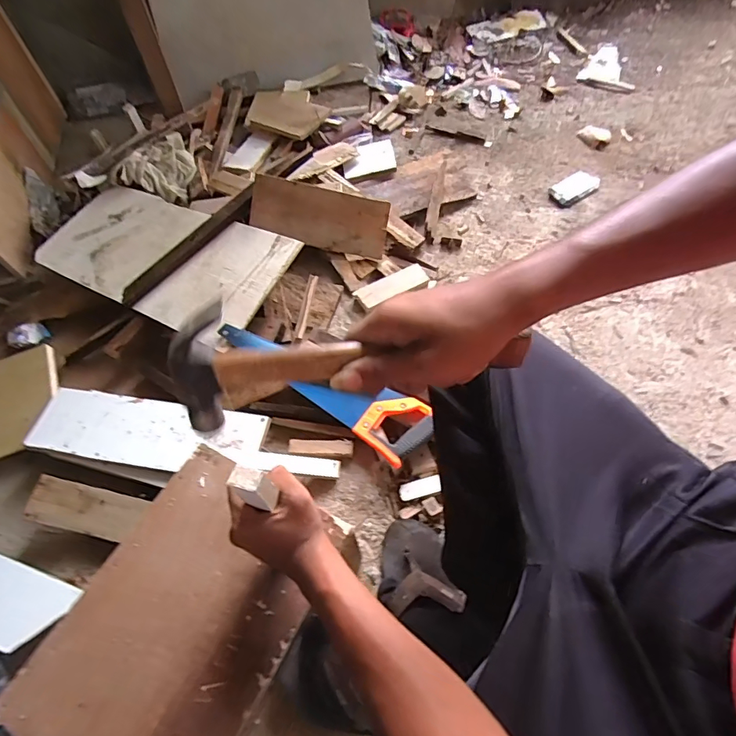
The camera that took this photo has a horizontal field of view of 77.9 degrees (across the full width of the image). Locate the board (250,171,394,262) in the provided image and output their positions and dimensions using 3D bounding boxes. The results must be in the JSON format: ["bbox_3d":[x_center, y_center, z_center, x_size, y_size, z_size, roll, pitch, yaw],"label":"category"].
[{"bbox_3d":[-0.100,-0.315,0.956,0.281,0.118,0.024,9,19,-9],"label":"board"}]

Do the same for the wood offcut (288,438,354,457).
[{"bbox_3d":[-0.081,0.138,0.787,0.110,0.019,0.028,1,59,4],"label":"wood offcut"}]

